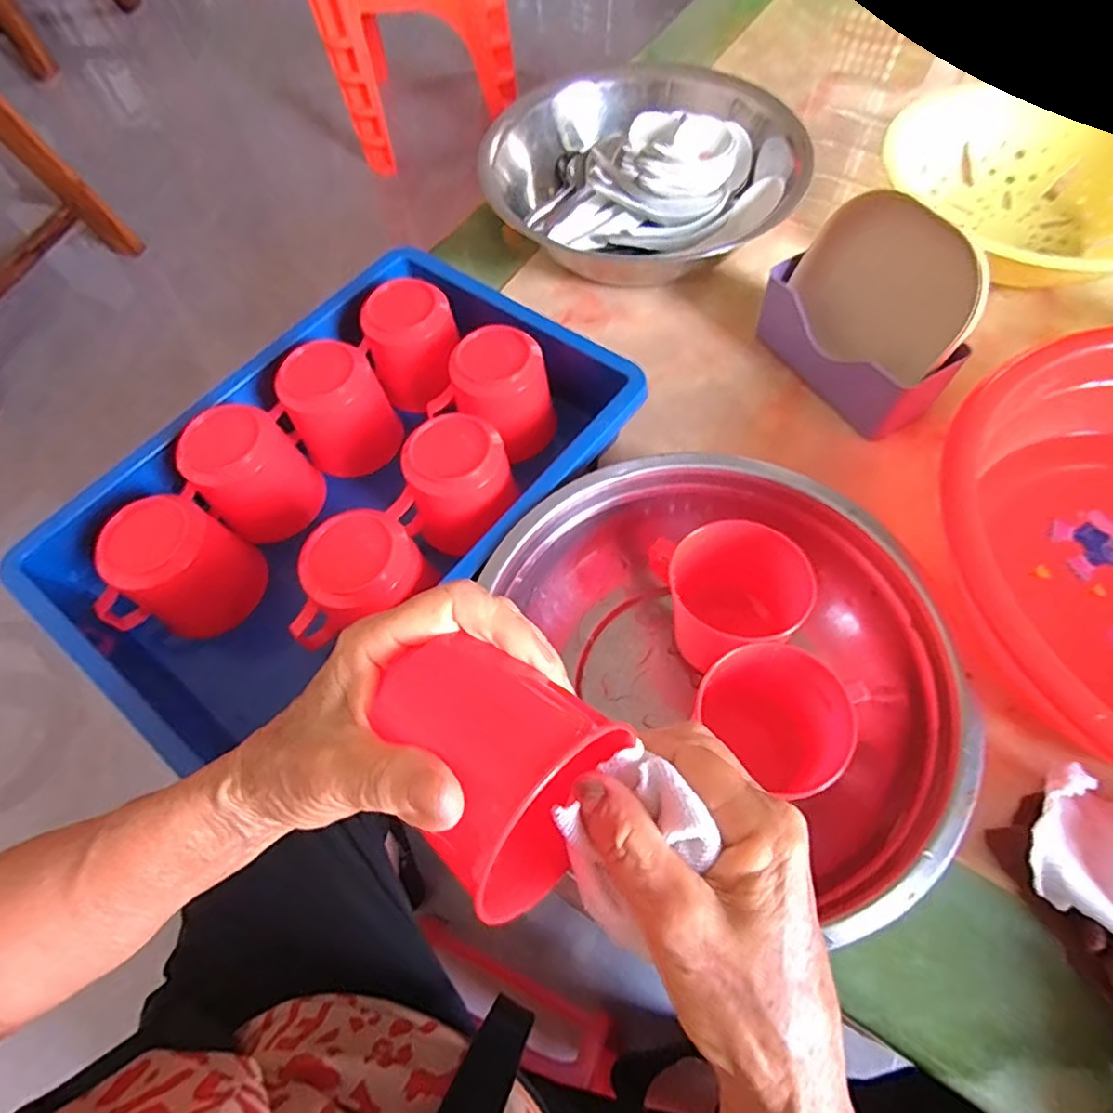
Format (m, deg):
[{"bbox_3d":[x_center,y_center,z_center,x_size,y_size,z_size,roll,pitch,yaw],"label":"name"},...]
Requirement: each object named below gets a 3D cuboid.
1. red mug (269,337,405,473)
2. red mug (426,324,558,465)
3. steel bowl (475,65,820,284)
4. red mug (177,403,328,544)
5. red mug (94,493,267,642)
[{"bbox_3d":[-0.161,-0.104,0.445,0.069,0.069,0.066,-1,63,3],"label":"red mug"},{"bbox_3d":[-0.044,-0.115,0.439,0.071,0.073,0.081,35,70,19],"label":"red mug"},{"bbox_3d":[0.079,-0.359,0.545,0.271,0.074,0.236,6,64,6],"label":"steel bowl"},{"bbox_3d":[-0.211,-0.054,0.419,0.064,0.073,0.067,-1,63,3],"label":"red mug"},{"bbox_3d":[-0.240,0.013,0.387,0.071,0.066,0.085,24,67,15],"label":"red mug"}]

